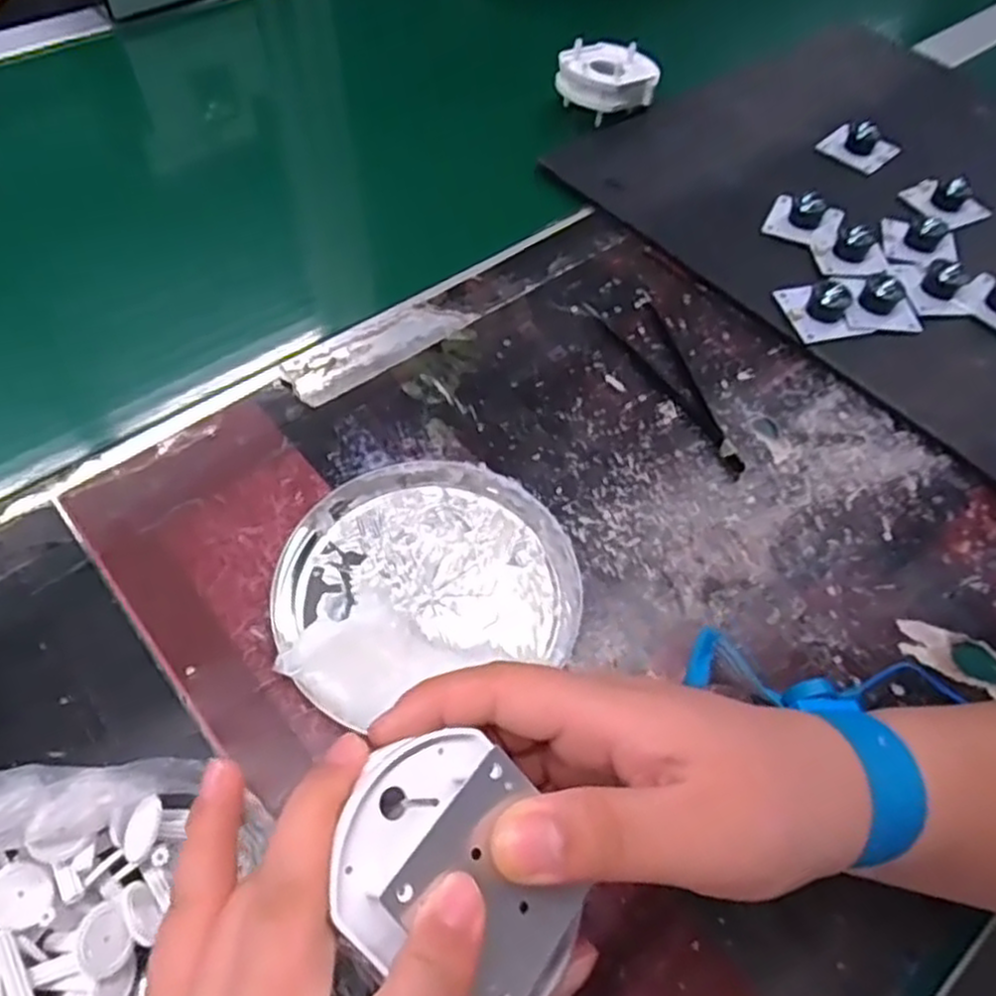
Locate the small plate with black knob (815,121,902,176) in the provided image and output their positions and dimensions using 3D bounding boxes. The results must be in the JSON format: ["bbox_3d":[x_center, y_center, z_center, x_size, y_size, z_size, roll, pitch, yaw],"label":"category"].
[{"bbox_3d":[0.257,-0.252,0.526,0.049,0.026,0.036,31,60,16],"label":"small plate with black knob"}]

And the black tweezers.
[{"bbox_3d":[0.097,-0.066,0.404,0.037,0.005,0.134,-20,60,-16],"label":"black tweezers"}]

